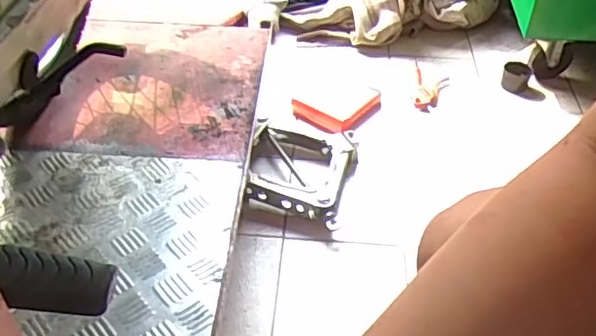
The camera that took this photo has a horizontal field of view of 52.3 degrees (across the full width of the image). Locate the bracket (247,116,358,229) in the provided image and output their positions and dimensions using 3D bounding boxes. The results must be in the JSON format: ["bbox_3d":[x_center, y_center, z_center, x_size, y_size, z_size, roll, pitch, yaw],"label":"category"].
[{"bbox_3d":[-0.001,0.006,1.084,0.195,0.060,0.226,8,42,8],"label":"bracket"}]

